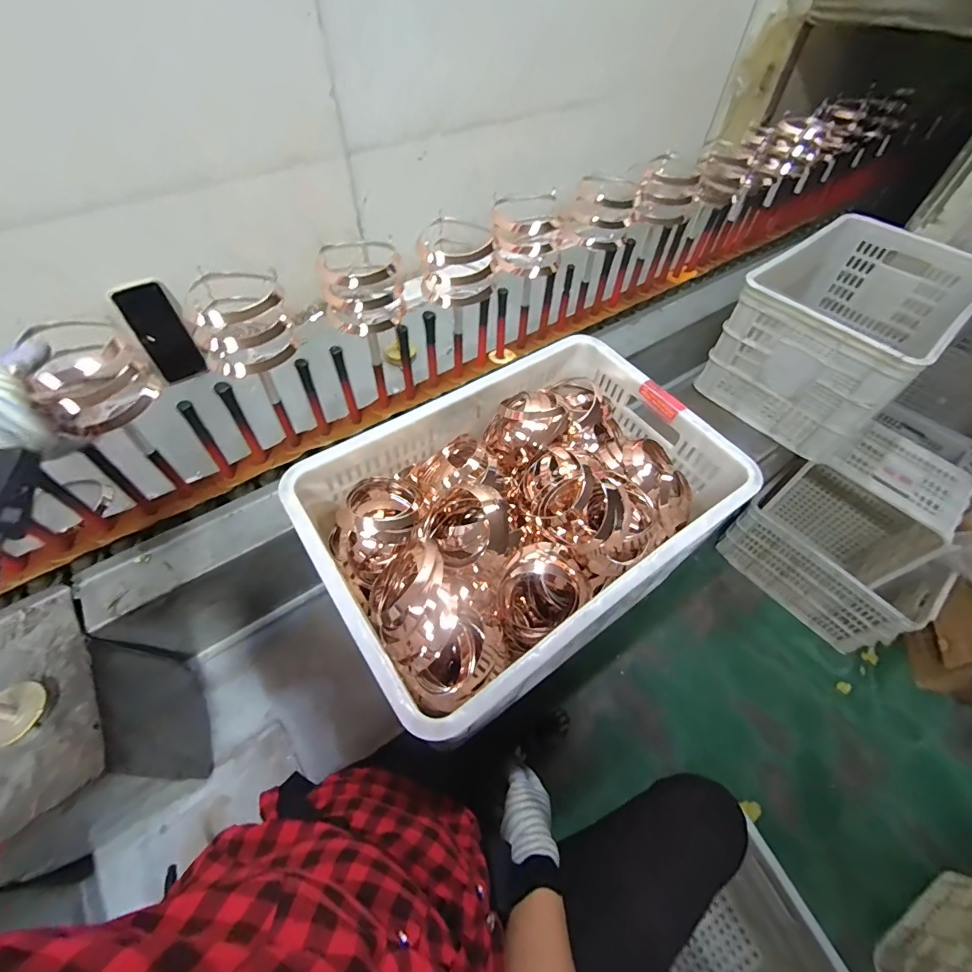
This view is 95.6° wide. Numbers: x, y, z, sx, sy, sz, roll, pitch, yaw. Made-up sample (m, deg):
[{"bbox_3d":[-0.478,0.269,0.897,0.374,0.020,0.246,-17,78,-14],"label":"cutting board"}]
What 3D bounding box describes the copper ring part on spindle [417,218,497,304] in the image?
[{"bbox_3d":[-0.042,-0.330,0.647,0.104,0.101,0.094,-6,52,-8],"label":"copper ring part on spindle"}]

